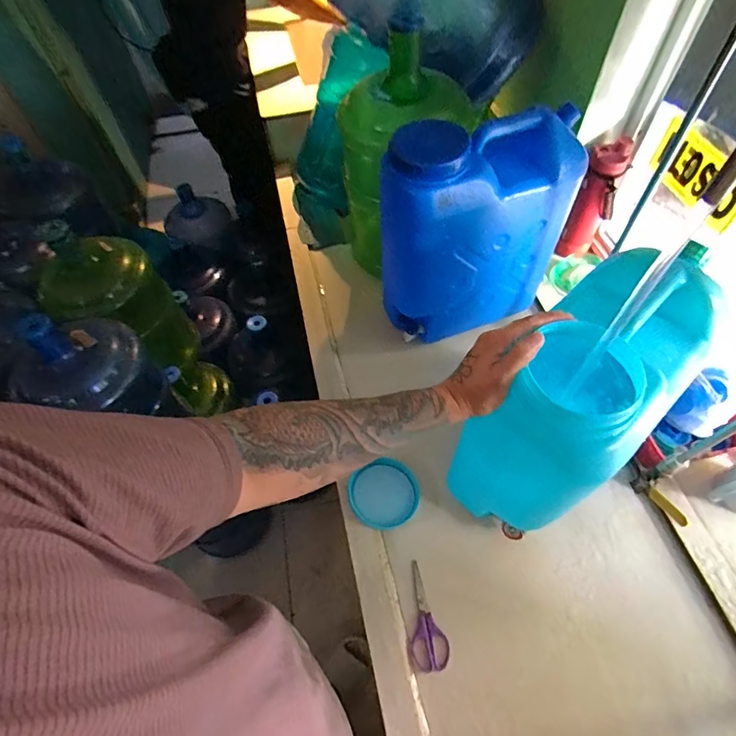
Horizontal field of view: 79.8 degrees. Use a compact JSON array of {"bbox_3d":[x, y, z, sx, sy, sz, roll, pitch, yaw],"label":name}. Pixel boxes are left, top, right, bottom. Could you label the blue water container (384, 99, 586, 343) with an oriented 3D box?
[{"bbox_3d":[0.194,-0.255,0.829,0.327,0.380,0.166,-16,58,-7],"label":"blue water container"}]

